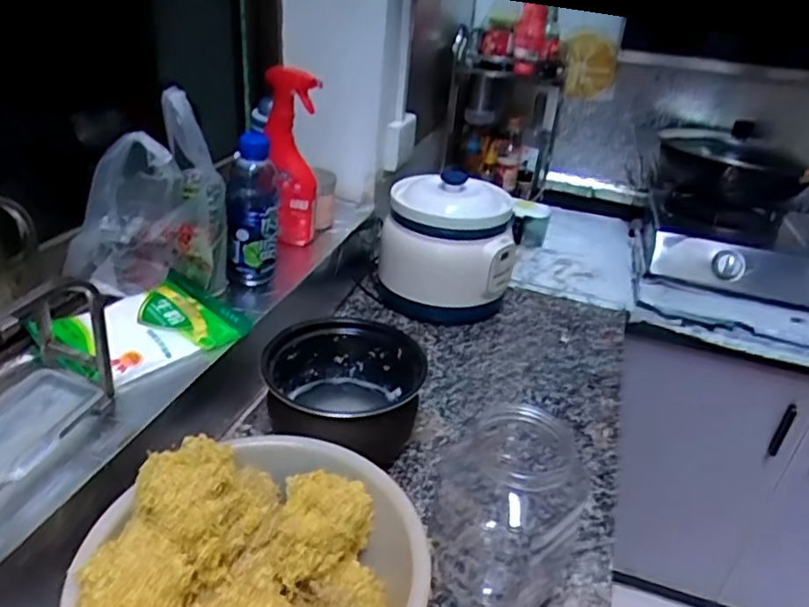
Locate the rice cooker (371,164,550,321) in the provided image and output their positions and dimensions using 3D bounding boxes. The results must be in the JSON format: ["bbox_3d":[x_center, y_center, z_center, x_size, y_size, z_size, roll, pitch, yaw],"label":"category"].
[{"bbox_3d":[0.073,-0.102,1.132,0.222,0.230,0.207,1,30,-8],"label":"rice cooker"}]

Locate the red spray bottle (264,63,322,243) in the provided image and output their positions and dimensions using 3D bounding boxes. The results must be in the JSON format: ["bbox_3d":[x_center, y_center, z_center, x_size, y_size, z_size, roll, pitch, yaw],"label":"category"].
[{"bbox_3d":[-0.173,-0.220,0.943,0.086,0.255,0.046,11,30,10],"label":"red spray bottle"}]

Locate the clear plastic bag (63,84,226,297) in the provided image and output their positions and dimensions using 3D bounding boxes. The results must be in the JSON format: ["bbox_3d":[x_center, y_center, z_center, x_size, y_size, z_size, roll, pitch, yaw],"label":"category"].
[{"bbox_3d":[-0.317,-0.115,0.753,0.183,0.238,0.106,-13,34,-29],"label":"clear plastic bag"}]

